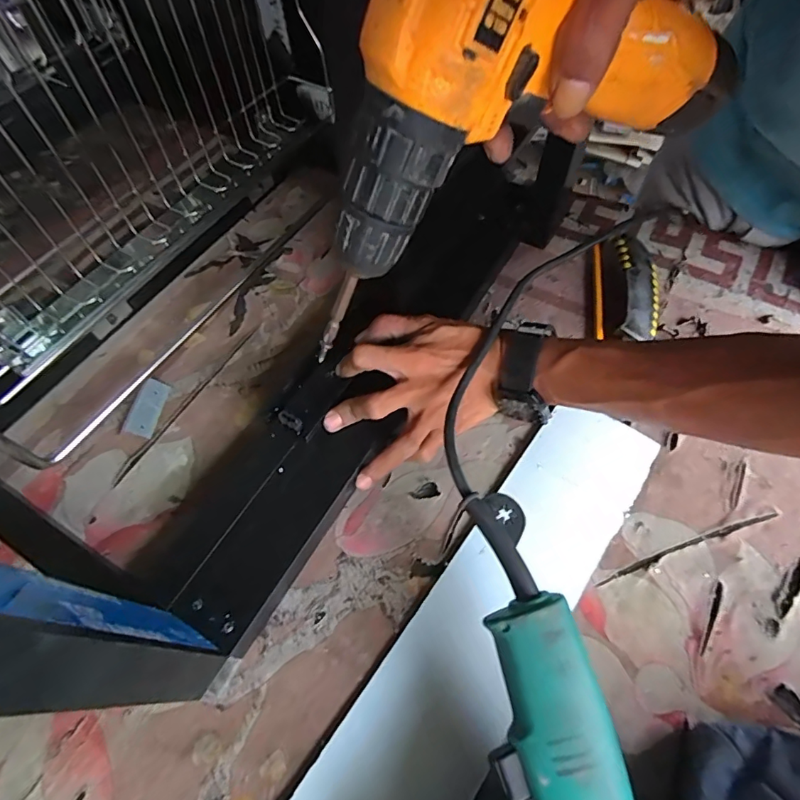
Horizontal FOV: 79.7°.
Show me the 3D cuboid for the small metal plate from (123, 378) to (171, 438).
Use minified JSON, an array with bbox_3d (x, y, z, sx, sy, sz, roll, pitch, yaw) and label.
[{"bbox_3d":[-0.204,0.006,0.390,0.021,0.004,0.049,20,61,-18],"label":"small metal plate"}]

